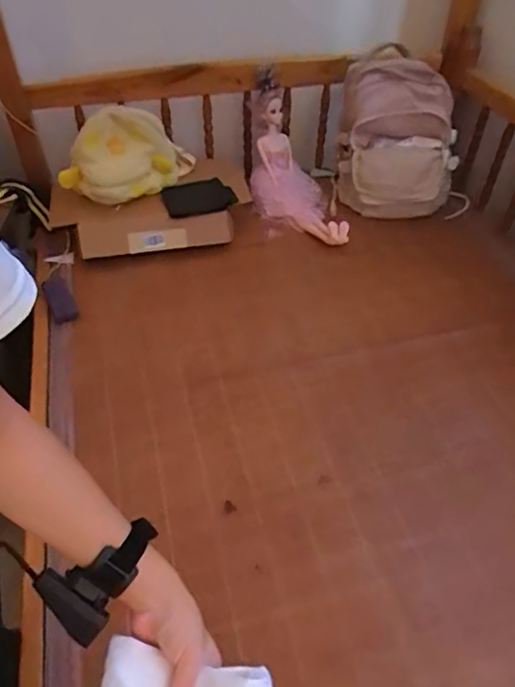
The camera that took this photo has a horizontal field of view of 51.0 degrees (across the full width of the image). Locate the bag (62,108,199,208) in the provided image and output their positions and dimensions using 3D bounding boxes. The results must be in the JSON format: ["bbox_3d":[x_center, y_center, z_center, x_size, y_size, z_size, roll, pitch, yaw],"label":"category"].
[{"bbox_3d":[-0.320,-0.468,1.311,0.321,0.173,0.171,-9,47,-8],"label":"bag"}]

